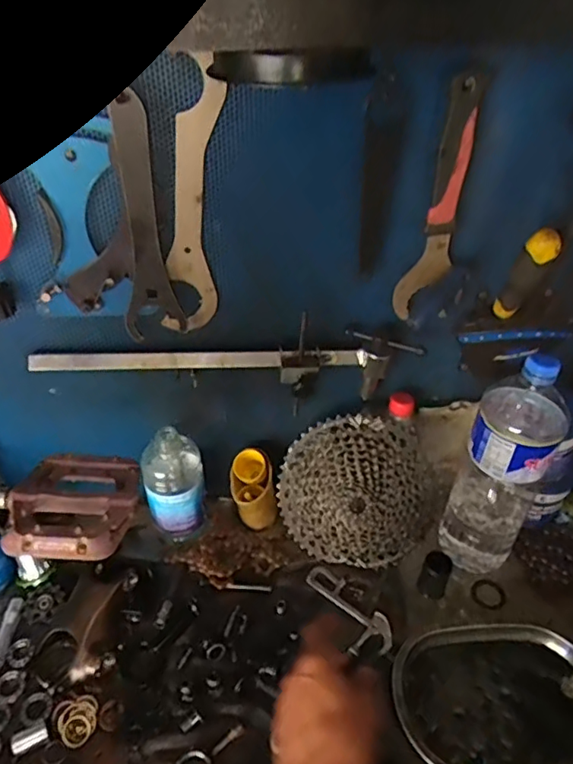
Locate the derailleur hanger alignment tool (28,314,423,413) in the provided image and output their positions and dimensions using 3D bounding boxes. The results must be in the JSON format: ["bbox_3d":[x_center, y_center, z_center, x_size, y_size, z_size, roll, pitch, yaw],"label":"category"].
[{"bbox_3d":[-0.063,-0.009,0.626,0.430,0.083,0.065,-3,39,-4],"label":"derailleur hanger alignment tool"}]

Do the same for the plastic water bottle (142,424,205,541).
[{"bbox_3d":[-0.141,0.131,0.706,0.074,0.157,0.072,-6,39,-8],"label":"plastic water bottle"}]

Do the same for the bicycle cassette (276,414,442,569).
[{"bbox_3d":[0.088,0.139,0.676,0.193,0.186,0.045,11,7,5],"label":"bicycle cassette"}]

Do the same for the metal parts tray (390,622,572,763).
[{"bbox_3d":[0.221,0.329,0.570,0.217,0.031,0.152,-2,39,-3],"label":"metal parts tray"}]

